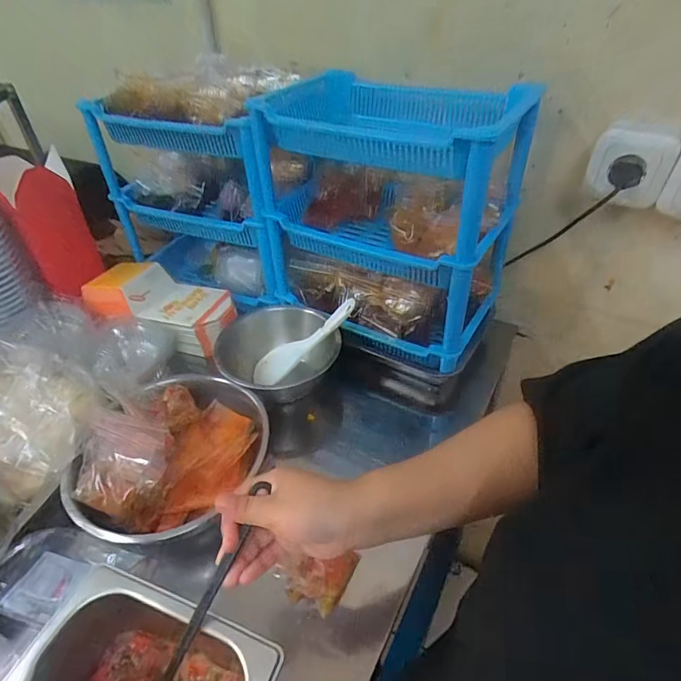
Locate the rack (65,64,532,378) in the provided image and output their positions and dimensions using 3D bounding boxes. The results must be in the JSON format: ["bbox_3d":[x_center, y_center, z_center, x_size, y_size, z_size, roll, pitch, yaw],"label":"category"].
[{"bbox_3d":[-0.076,-0.199,0.668,0.605,0.317,0.197,18,44,22],"label":"rack"}]

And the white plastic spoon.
[{"bbox_3d":[-0.053,0.005,0.650,0.189,0.031,0.026,-37,38,16],"label":"white plastic spoon"}]

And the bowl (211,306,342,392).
[{"bbox_3d":[-0.098,0.027,0.651,0.177,0.082,0.169,-1,40,1],"label":"bowl"}]

